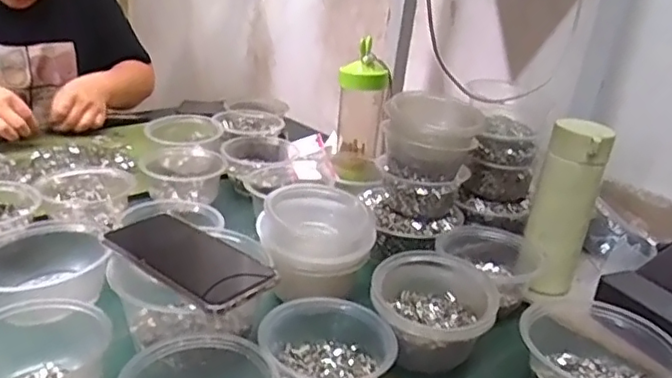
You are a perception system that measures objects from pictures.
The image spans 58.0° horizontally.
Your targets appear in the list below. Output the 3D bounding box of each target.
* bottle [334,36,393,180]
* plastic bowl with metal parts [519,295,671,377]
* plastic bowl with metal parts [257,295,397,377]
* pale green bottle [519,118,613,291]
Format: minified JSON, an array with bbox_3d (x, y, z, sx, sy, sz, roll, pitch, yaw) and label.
[{"bbox_3d":[0.038,-0.116,0.932,0.079,0.196,0.079,8,24,2],"label":"bottle"},{"bbox_3d":[0.237,0.163,0.566,0.140,0.083,0.145,6,24,-3],"label":"plastic bowl with metal parts"},{"bbox_3d":[-0.010,0.142,0.529,0.117,0.052,0.106,13,24,12],"label":"plastic bowl with metal parts"},{"bbox_3d":[0.255,0.024,0.683,0.069,0.194,0.065,17,26,20],"label":"pale green bottle"}]

